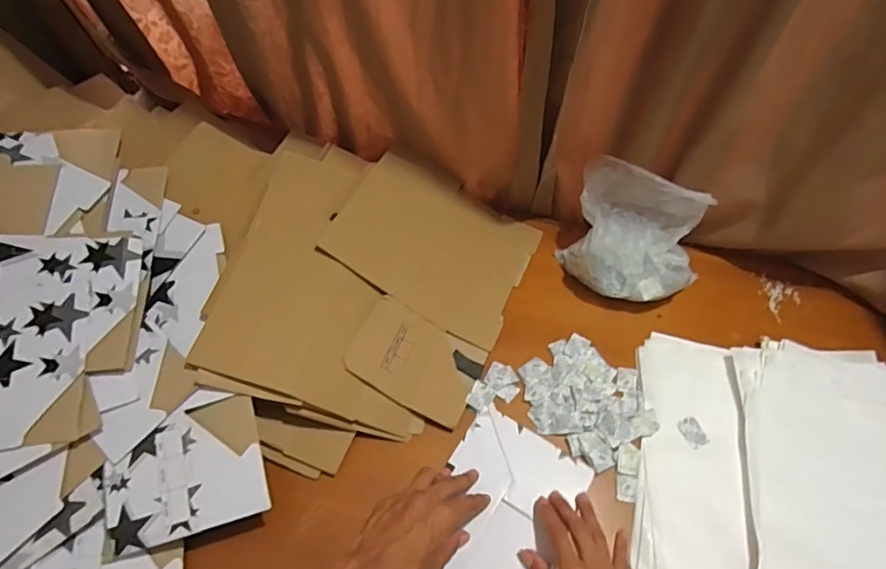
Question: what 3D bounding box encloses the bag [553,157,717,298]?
[{"bbox_3d":[0.299,-0.074,0.819,0.213,0.164,0.143,23,55,12],"label":"bag"}]

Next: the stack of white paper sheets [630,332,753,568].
[{"bbox_3d":[0.333,0.233,0.709,0.135,0.034,0.362,13,53,5],"label":"stack of white paper sheets"}]

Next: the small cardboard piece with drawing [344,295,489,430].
[{"bbox_3d":[-0.038,0.109,0.768,0.183,0.013,0.130,30,61,-4],"label":"small cardboard piece with drawing"}]

